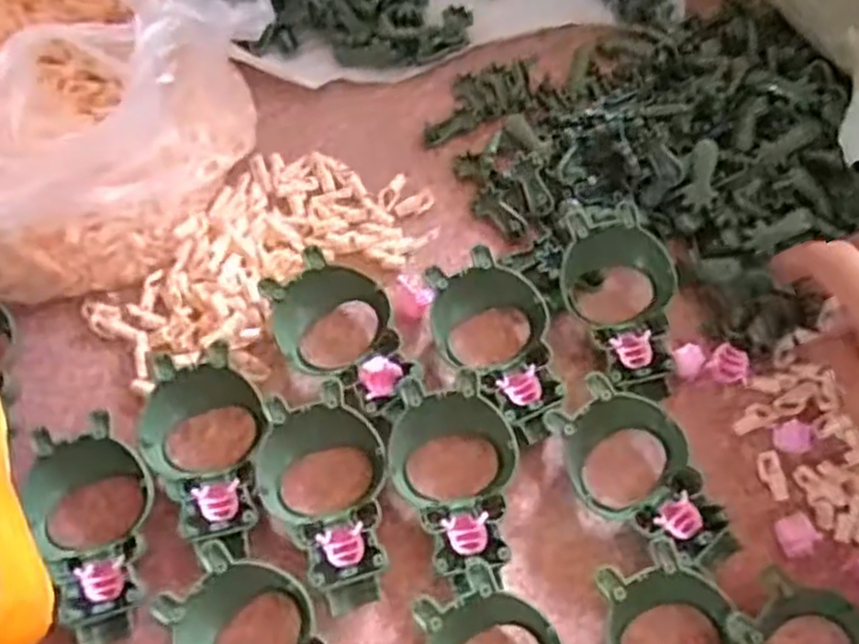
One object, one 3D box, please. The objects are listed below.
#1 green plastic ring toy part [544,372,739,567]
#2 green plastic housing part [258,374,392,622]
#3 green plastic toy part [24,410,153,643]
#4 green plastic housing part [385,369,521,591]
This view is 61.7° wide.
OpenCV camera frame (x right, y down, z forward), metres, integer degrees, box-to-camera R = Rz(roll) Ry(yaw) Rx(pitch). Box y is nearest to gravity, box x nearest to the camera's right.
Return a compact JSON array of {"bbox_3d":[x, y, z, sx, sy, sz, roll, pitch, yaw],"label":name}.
[{"bbox_3d":[0.104,0.073,0.348,0.055,0.024,0.098,-42,73,-14],"label":"green plastic ring toy part"},{"bbox_3d":[-0.048,0.084,0.345,0.058,0.027,0.101,-16,69,-5],"label":"green plastic housing part"},{"bbox_3d":[-0.156,0.099,0.341,0.056,0.029,0.101,-16,69,-5],"label":"green plastic toy part"},{"bbox_3d":[0.013,0.077,0.348,0.059,0.027,0.097,-8,68,-2],"label":"green plastic housing part"}]

